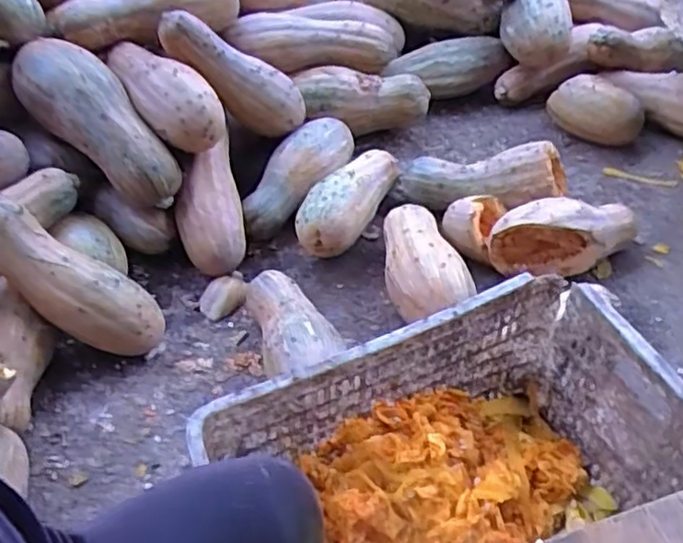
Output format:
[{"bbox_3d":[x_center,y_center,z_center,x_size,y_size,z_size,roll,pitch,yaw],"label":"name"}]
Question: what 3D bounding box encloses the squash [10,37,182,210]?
[{"bbox_3d":[-0.411,-0.259,1.127,0.348,0.107,0.128,48,55,-10],"label":"squash"}]

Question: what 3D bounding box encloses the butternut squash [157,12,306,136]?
[{"bbox_3d":[-0.208,-0.374,1.249,0.115,0.312,0.098,-39,43,24],"label":"butternut squash"}]

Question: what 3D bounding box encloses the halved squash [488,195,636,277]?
[{"bbox_3d":[0.396,-0.057,1.162,0.280,0.157,0.099,-12,47,-8],"label":"halved squash"}]

